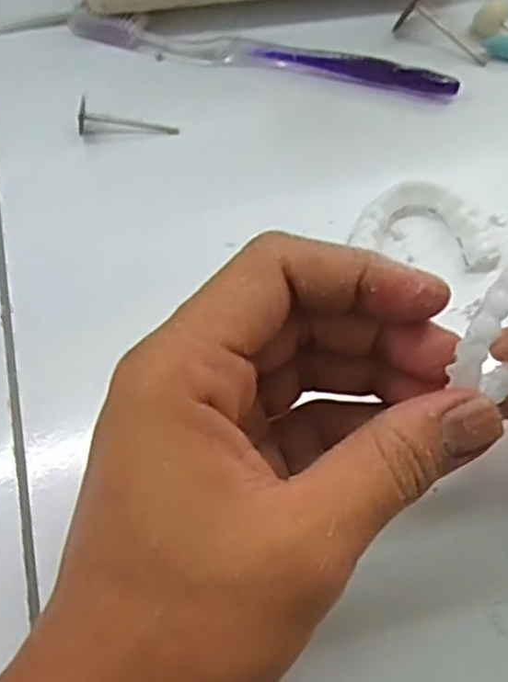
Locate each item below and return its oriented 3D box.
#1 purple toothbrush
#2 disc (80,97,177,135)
[{"bbox_3d":[0.002,-0.136,0.337,0.185,0.016,0.014,10,65,9],"label":"purple toothbrush"},{"bbox_3d":[-0.056,-0.098,0.318,0.044,0.011,0.012,6,63,-12],"label":"disc"}]

